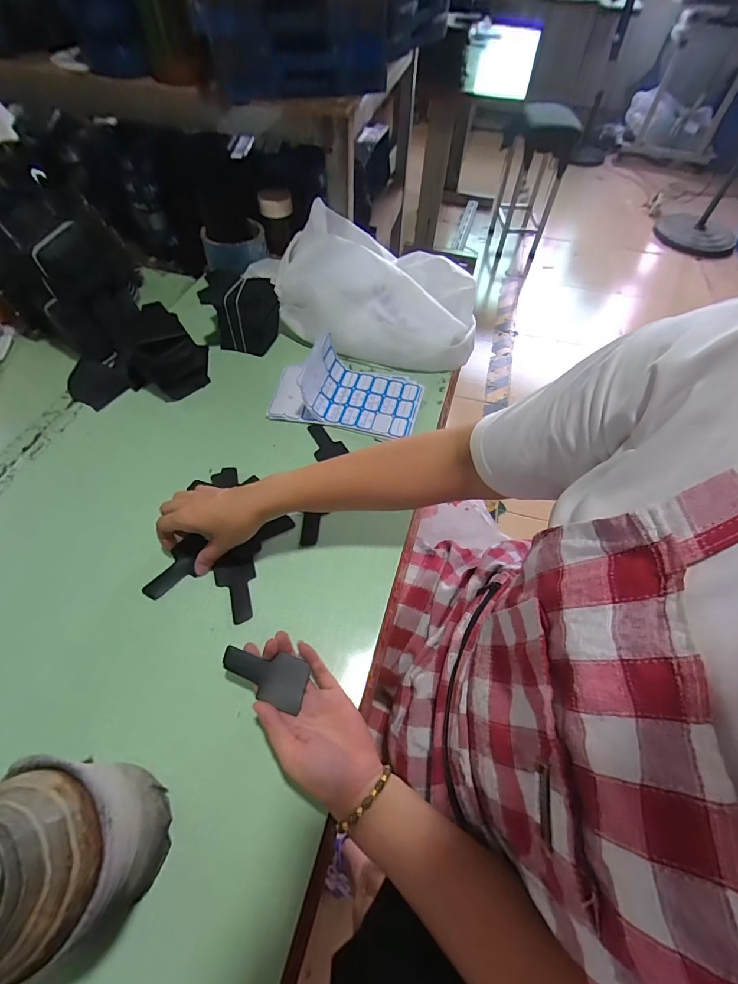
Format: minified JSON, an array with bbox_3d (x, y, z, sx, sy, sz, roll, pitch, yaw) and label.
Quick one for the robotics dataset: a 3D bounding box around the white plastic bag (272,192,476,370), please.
[{"bbox_3d":[0.016,-0.339,0.676,0.330,0.132,0.211,12,56,6],"label":"white plastic bag"}]

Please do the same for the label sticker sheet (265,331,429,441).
[{"bbox_3d":[-0.031,-0.160,0.610,0.218,0.062,0.135,11,56,5],"label":"label sticker sheet"}]

